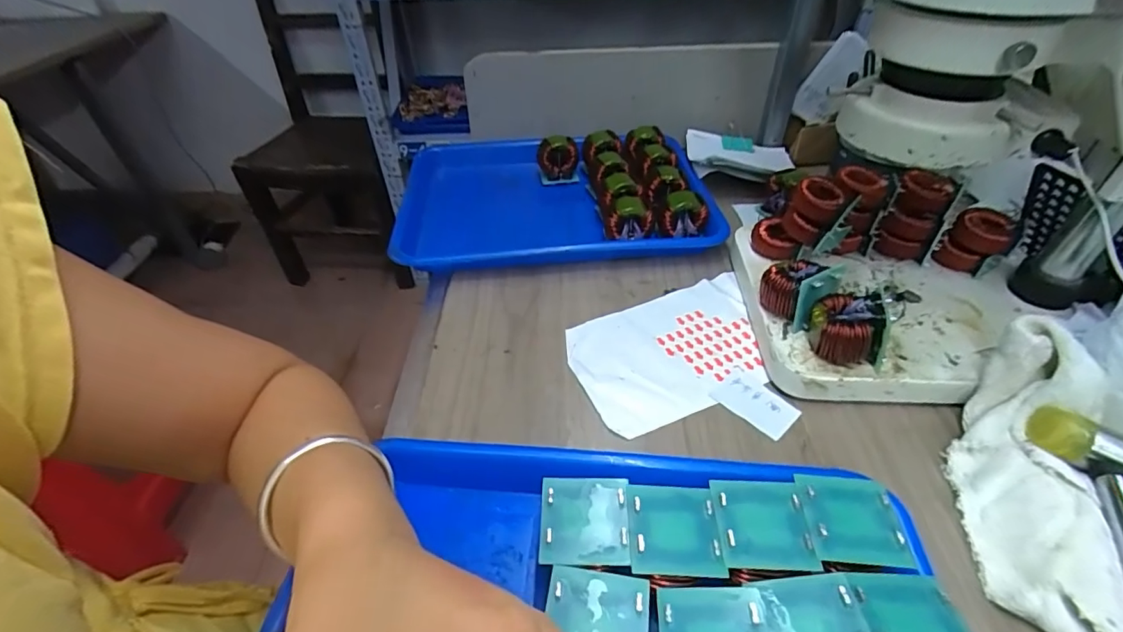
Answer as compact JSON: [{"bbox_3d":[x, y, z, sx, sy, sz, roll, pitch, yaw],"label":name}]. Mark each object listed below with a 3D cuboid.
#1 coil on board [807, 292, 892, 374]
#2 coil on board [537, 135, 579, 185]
[{"bbox_3d":[0.205,0.007,0.358,0.045,0.046,0.039,4,43,7],"label":"coil on board"},{"bbox_3d":[-0.004,-0.188,0.609,0.048,0.057,0.029,-3,43,0],"label":"coil on board"}]

